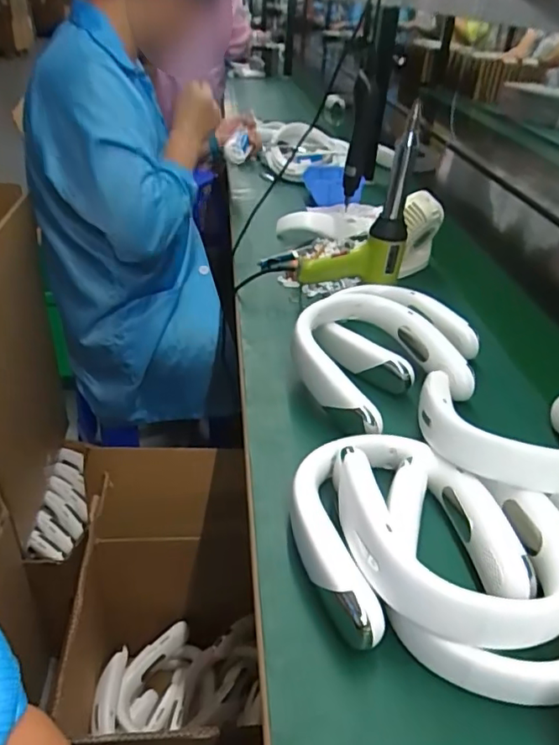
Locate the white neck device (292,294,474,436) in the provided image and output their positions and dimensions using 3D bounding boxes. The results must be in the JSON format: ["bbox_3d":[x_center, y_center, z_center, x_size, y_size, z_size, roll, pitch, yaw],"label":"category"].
[{"bbox_3d":[0.116,-0.020,0.688,0.190,0.077,0.182,3,35,-2],"label":"white neck device"}]

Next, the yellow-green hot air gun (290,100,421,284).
[{"bbox_3d":[0.113,-0.241,0.813,0.156,0.272,0.044,9,35,6],"label":"yellow-green hot air gun"}]

